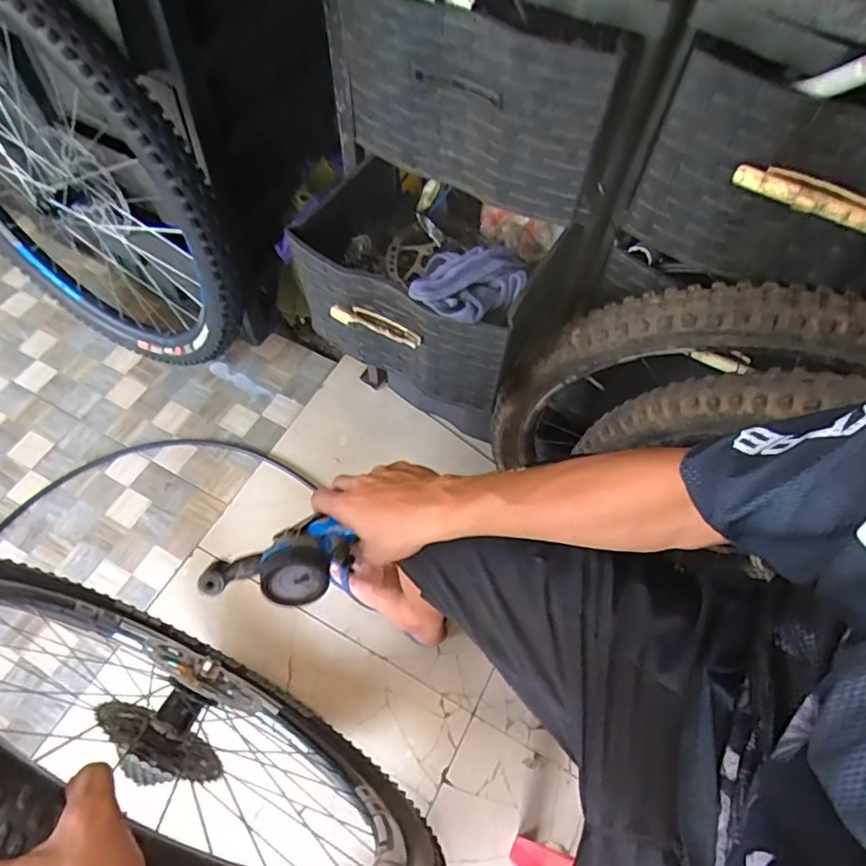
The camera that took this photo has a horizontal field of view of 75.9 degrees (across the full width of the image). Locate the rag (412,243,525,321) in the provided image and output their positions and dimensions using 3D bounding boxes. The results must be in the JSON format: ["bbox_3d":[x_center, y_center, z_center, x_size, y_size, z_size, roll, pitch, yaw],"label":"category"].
[{"bbox_3d":[0.041,-0.170,0.626,0.124,0.052,0.115,8,61,2],"label":"rag"}]

